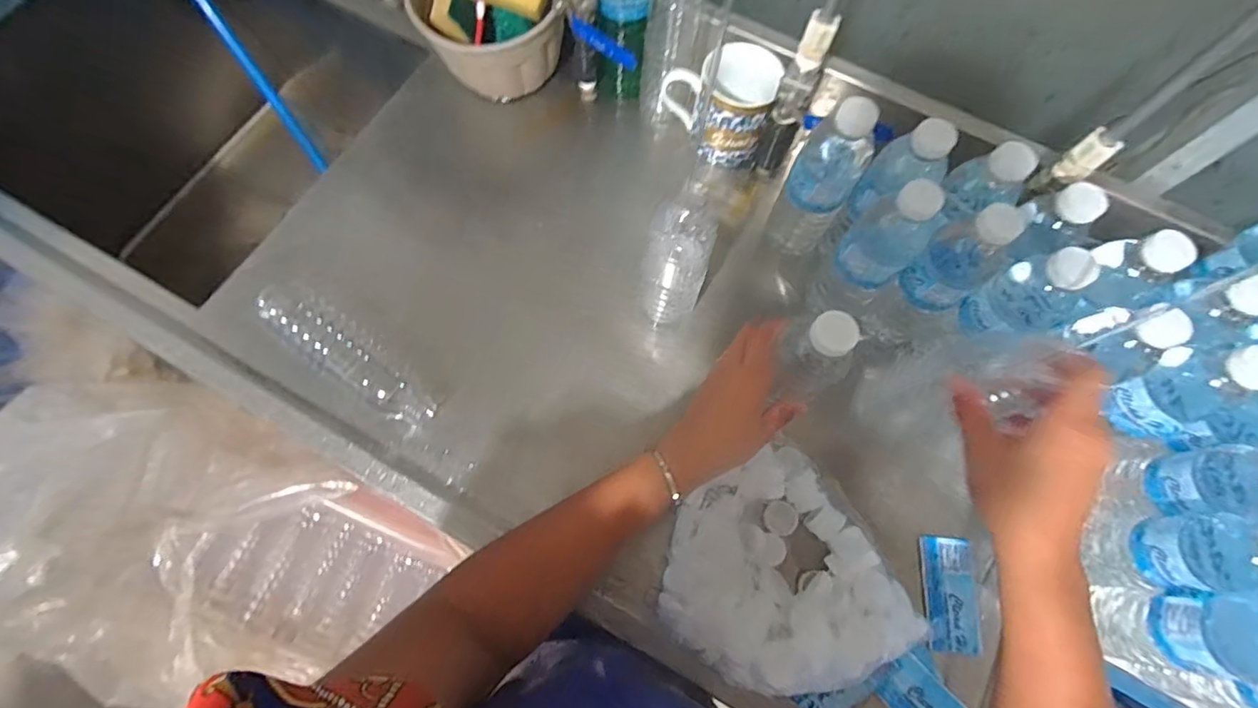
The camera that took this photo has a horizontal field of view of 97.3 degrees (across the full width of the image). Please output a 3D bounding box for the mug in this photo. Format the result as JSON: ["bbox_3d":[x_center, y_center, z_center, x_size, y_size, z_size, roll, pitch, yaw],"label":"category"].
[{"bbox_3d":[0.099,-0.280,0.619,0.120,0.092,0.079,15,71,3],"label":"mug"}]

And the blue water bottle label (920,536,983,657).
[{"bbox_3d":[0.293,0.218,0.504,0.047,0.008,0.097,10,71,1],"label":"blue water bottle label"}]

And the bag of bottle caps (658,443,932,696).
[{"bbox_3d":[0.128,0.197,0.484,0.184,0.042,0.189,-29,74,-12],"label":"bag of bottle caps"}]

